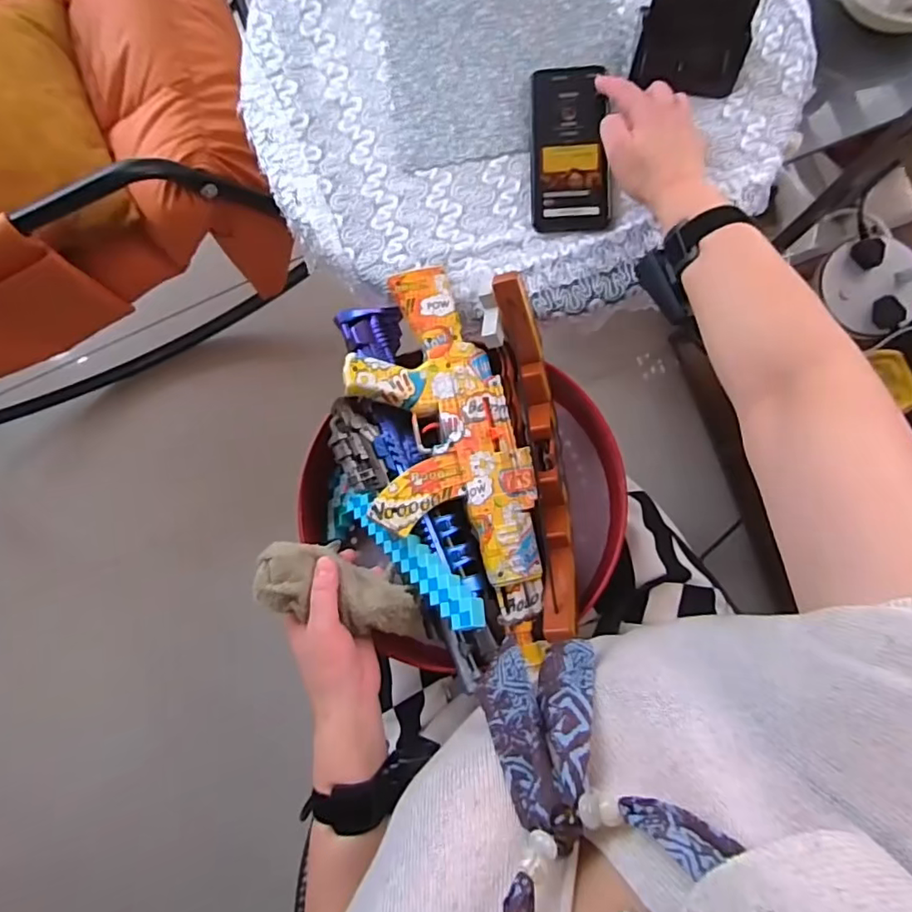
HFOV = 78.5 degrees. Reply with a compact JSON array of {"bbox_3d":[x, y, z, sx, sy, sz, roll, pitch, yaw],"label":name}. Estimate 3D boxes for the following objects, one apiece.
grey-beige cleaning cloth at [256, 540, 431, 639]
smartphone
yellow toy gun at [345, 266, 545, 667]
[{"bbox_3d":[-0.094,0.117,0.492,0.155,0.066,0.056,20,87,-11],"label":"grey-beige cleaning cloth"},{"bbox_3d":[0.113,-0.308,0.561,0.076,0.013,0.161,-4,89,4],"label":"smartphone"},{"bbox_3d":[-0.008,-0.002,0.504,0.138,0.063,0.353,-13,85,3],"label":"yellow toy gun"}]

